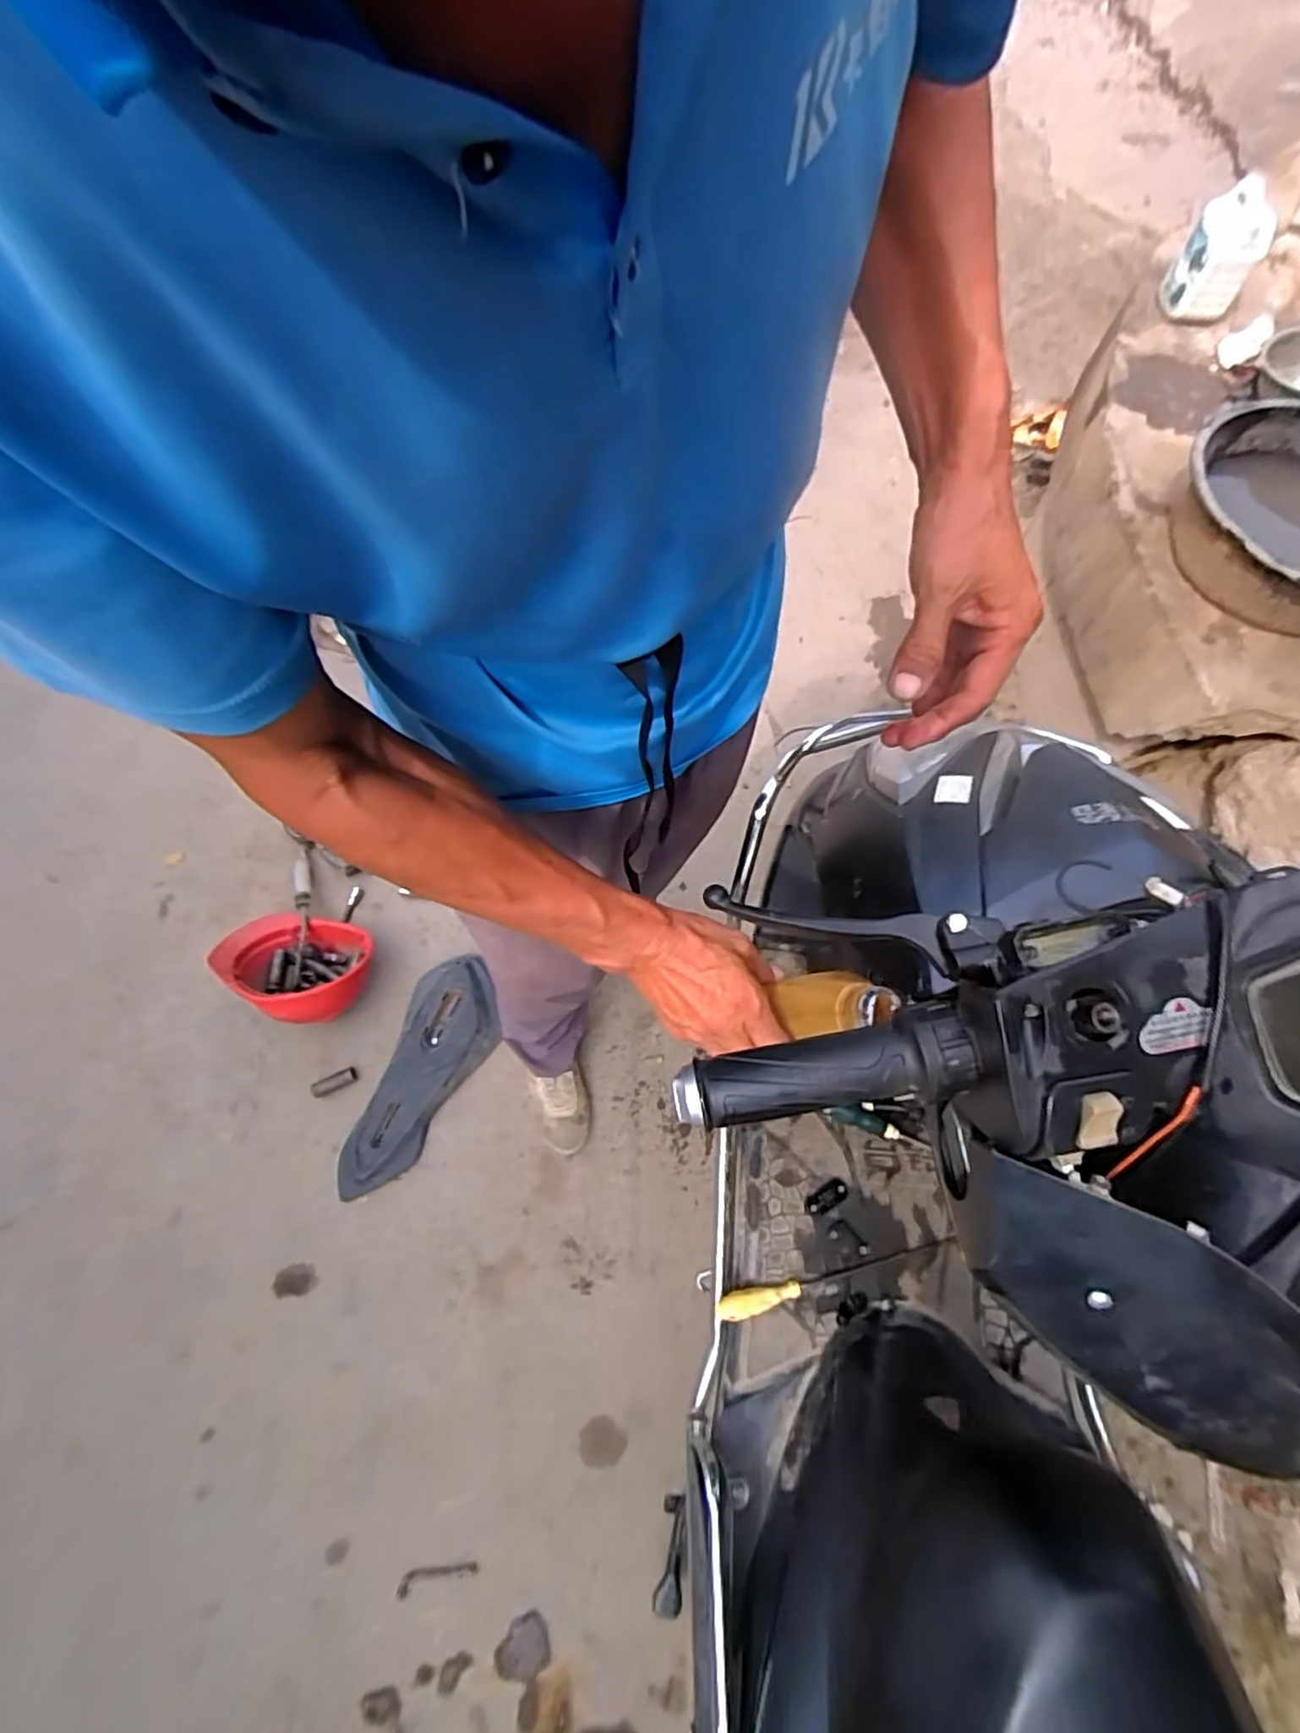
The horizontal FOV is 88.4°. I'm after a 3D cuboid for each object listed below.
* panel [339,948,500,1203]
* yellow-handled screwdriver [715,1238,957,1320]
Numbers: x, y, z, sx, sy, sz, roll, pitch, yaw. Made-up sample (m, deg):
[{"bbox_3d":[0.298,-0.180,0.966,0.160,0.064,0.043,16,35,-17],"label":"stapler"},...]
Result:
[{"bbox_3d":[-0.403,0.378,1.217,0.188,0.042,0.452,19,68,5],"label":"panel"},{"bbox_3d":[0.236,0.513,0.835,0.314,0.032,0.028,-11,69,-7],"label":"yellow-handled screwdriver"}]

